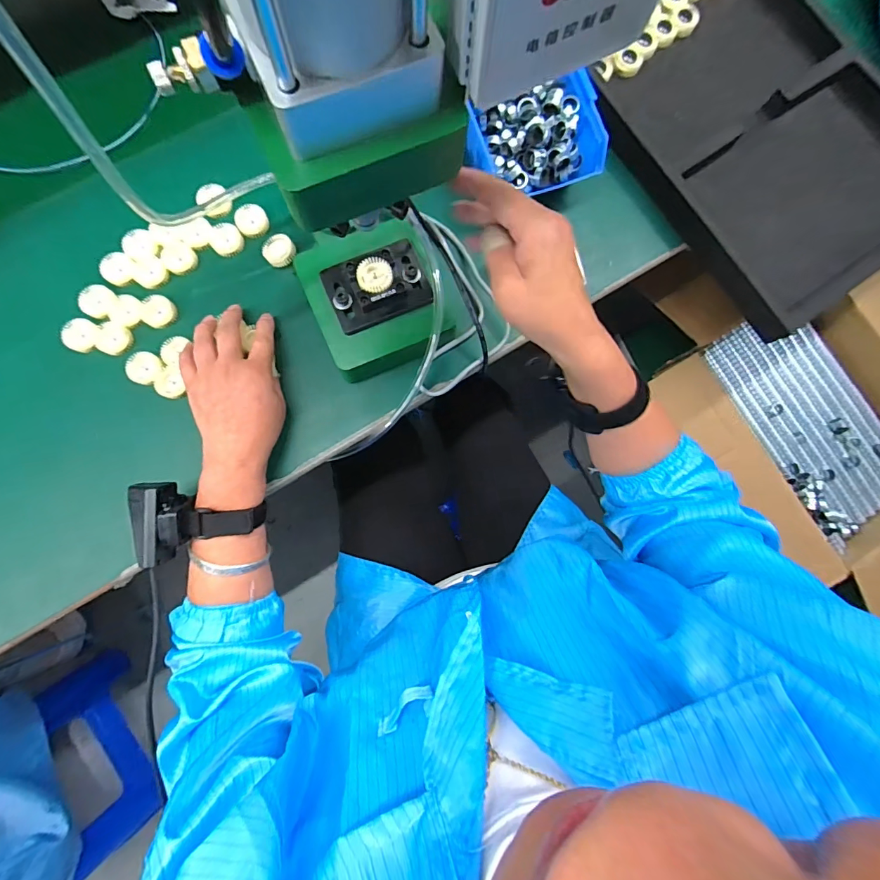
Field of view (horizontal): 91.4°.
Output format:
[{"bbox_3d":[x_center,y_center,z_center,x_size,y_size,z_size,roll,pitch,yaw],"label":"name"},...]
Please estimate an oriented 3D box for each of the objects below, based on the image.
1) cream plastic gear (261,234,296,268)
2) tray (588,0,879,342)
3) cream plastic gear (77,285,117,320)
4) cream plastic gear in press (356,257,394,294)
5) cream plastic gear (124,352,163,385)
[{"bbox_3d":[-0.167,-0.197,0.448,0.032,0.011,0.029,-14,109,-4],"label":"cream plastic gear"},{"bbox_3d":[0.361,-0.359,0.484,0.295,0.052,0.423,-31,85,-7],"label":"tray"},{"bbox_3d":[-0.341,-0.139,0.425,0.028,0.010,0.031,19,82,-1],"label":"cream plastic gear"},{"bbox_3d":[-0.059,-0.149,0.391,0.033,0.007,0.033,-5,83,-4],"label":"cream plastic gear in press"},{"bbox_3d":[-0.293,-0.072,0.426,0.030,0.011,0.032,0,82,-4],"label":"cream plastic gear"}]

